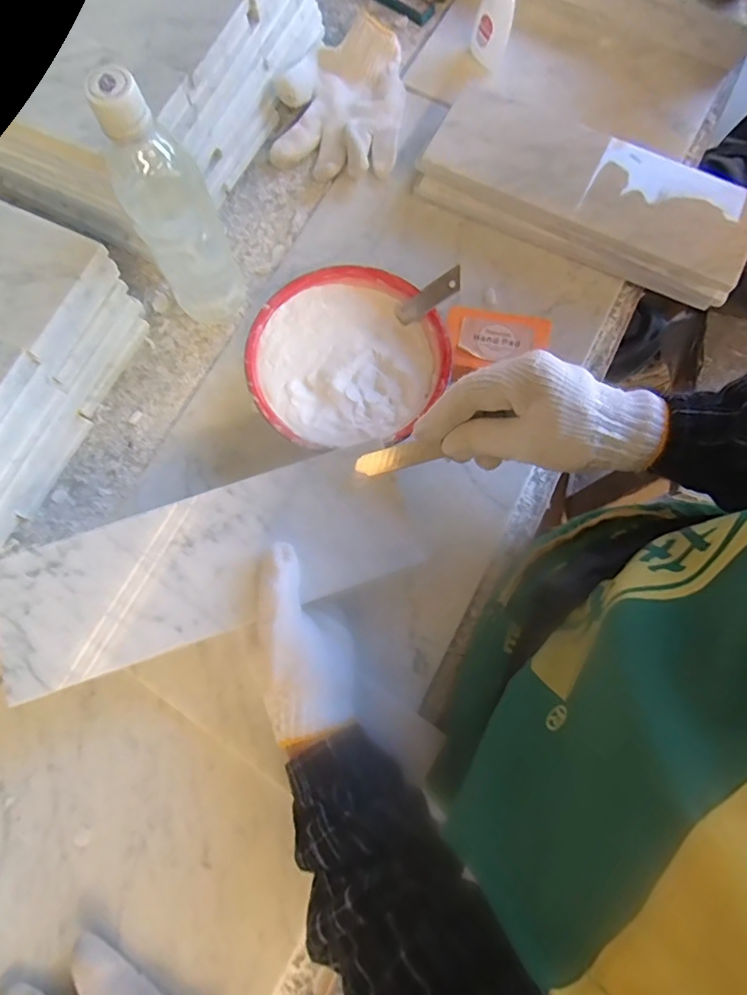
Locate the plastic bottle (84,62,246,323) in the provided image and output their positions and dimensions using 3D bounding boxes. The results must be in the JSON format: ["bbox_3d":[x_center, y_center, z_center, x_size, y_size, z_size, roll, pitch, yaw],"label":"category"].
[{"bbox_3d":[-0.150,-0.212,0.392,0.062,0.210,0.055,-23,79,-5],"label":"plastic bottle"}]

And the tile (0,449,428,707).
[{"bbox_3d":[-0.118,0.047,0.365,0.294,0.009,0.100,-18,79,-7],"label":"tile"}]

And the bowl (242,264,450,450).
[{"bbox_3d":[-0.023,-0.114,0.441,0.156,0.050,0.162,0,78,0],"label":"bowl"}]

